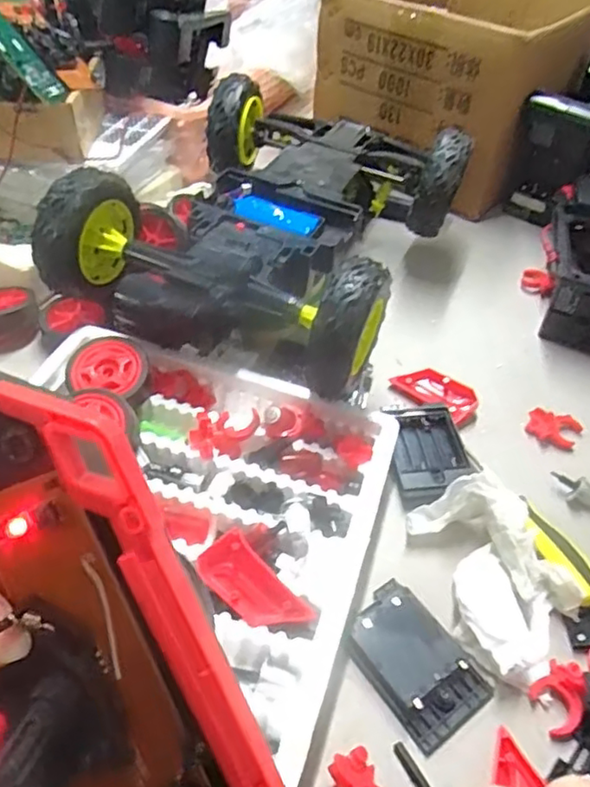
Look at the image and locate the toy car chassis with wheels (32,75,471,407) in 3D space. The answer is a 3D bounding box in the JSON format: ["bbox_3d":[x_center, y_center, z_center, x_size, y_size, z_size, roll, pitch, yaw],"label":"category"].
[{"bbox_3d":[-0.006,-0.153,0.520,0.230,0.100,0.324,21,49,14],"label":"toy car chassis with wheels"}]

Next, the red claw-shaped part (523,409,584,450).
[{"bbox_3d":[0.201,0.027,0.482,0.040,0.014,0.025,19,49,12],"label":"red claw-shaped part"}]

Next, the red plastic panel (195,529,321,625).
[{"bbox_3d":[-0.025,0.109,0.347,0.065,0.011,0.034,45,100,14],"label":"red plastic panel"}]

